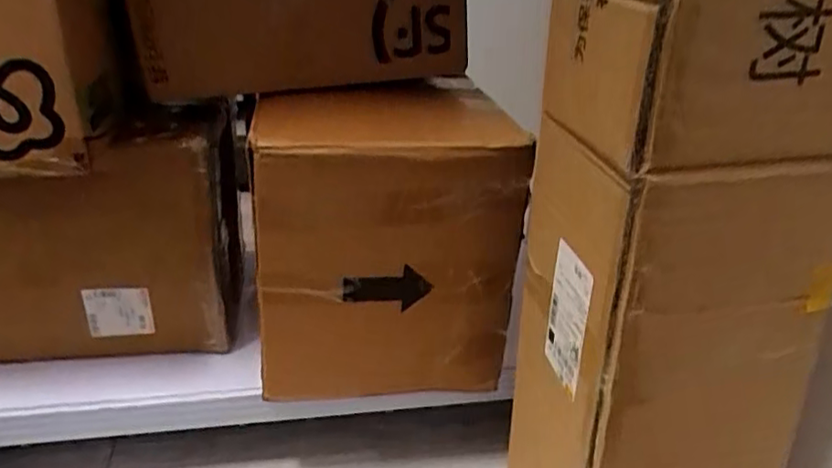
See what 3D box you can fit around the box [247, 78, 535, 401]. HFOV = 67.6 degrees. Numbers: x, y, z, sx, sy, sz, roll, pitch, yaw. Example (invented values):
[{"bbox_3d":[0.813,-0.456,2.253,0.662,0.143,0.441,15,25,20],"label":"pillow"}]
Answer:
[{"bbox_3d":[-0.047,-0.002,0.807,0.300,0.337,0.241,-1,26,-11],"label":"box"}]

